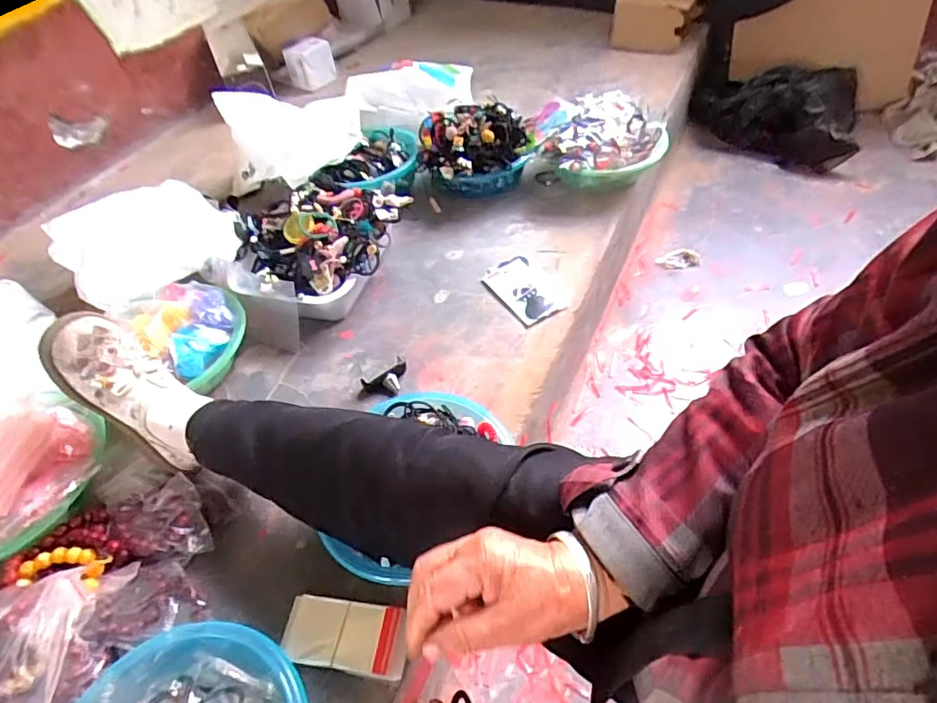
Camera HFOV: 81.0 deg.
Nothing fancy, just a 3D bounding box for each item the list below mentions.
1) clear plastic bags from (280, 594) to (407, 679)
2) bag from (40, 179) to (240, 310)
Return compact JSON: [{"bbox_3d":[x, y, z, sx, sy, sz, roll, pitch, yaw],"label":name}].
[{"bbox_3d":[-0.123,0.290,0.561,0.124,0.020,0.063,3,50,11],"label":"clear plastic bags"},{"bbox_3d":[-0.561,-0.199,0.963,0.280,0.084,0.259,-31,52,-18],"label":"bag"}]

